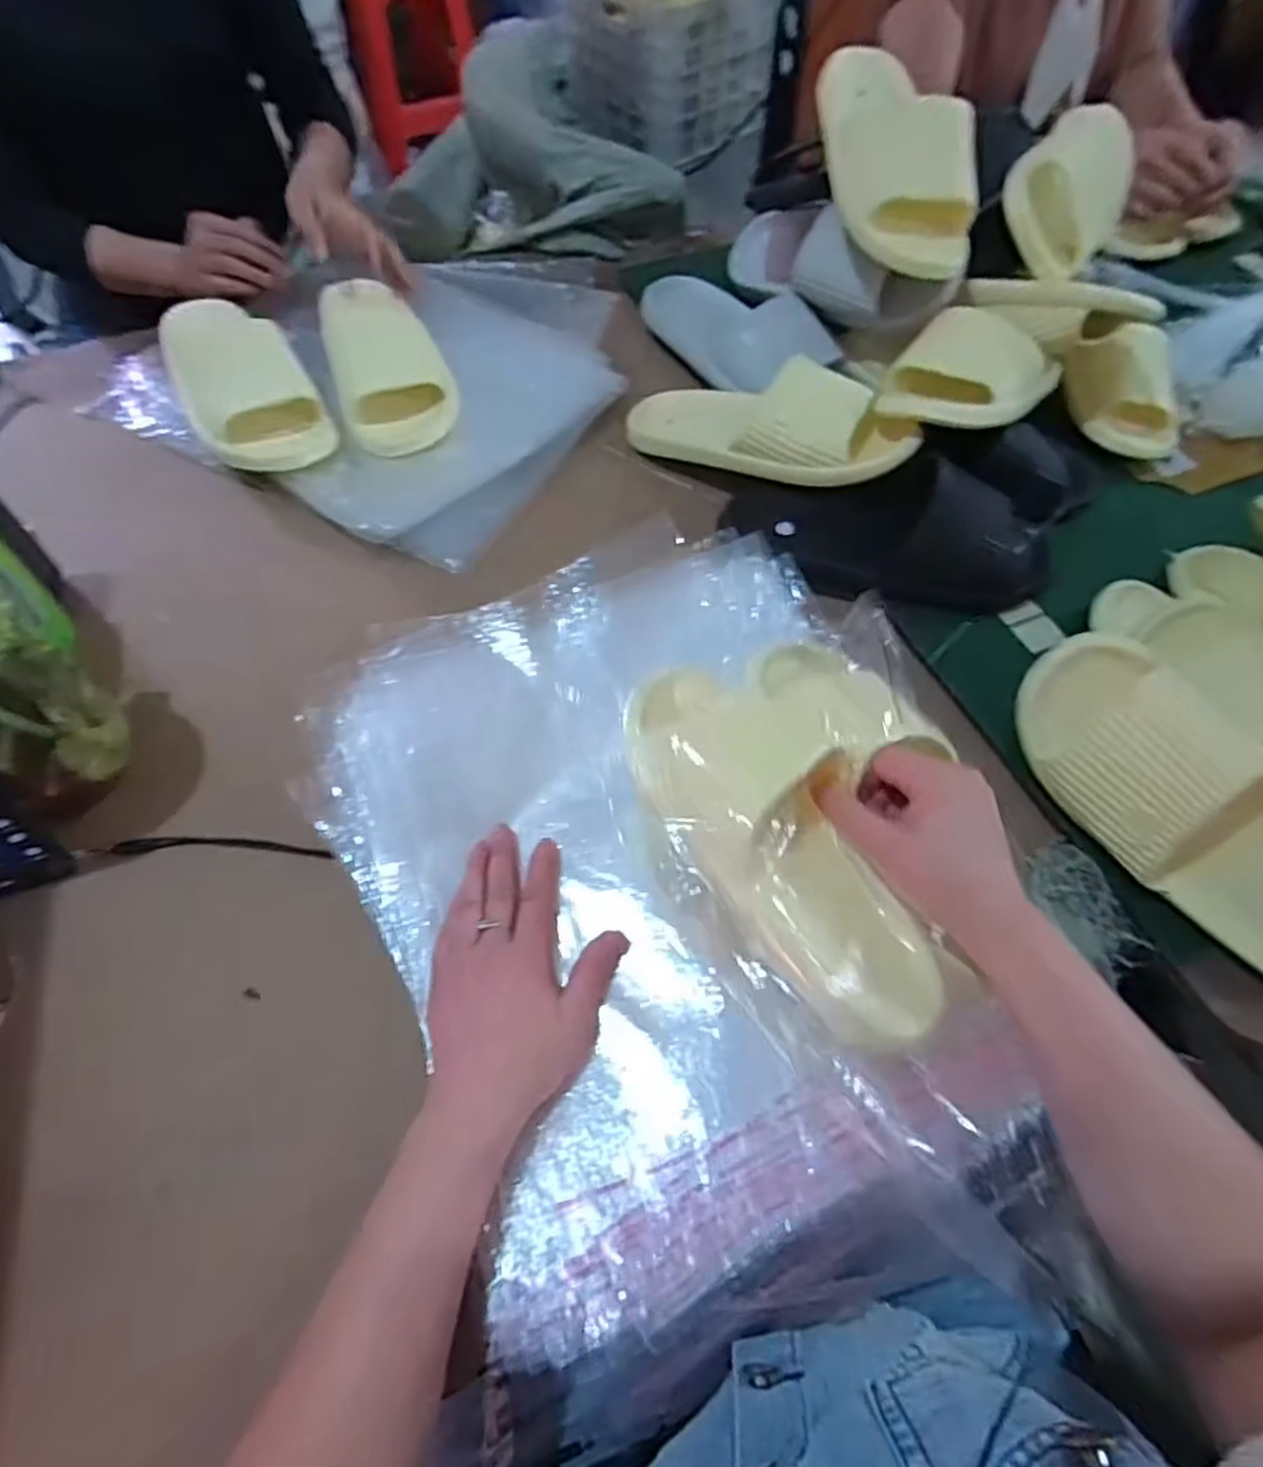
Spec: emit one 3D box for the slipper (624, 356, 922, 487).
[{"bbox_3d":[0.113,-0.276,0.662,0.262,0.066,0.099,17,59,29],"label":"slipper"}]

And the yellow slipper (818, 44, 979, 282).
[{"bbox_3d":[0.221,-0.507,0.636,0.106,0.053,0.241,-14,79,-9],"label":"yellow slipper"}]

